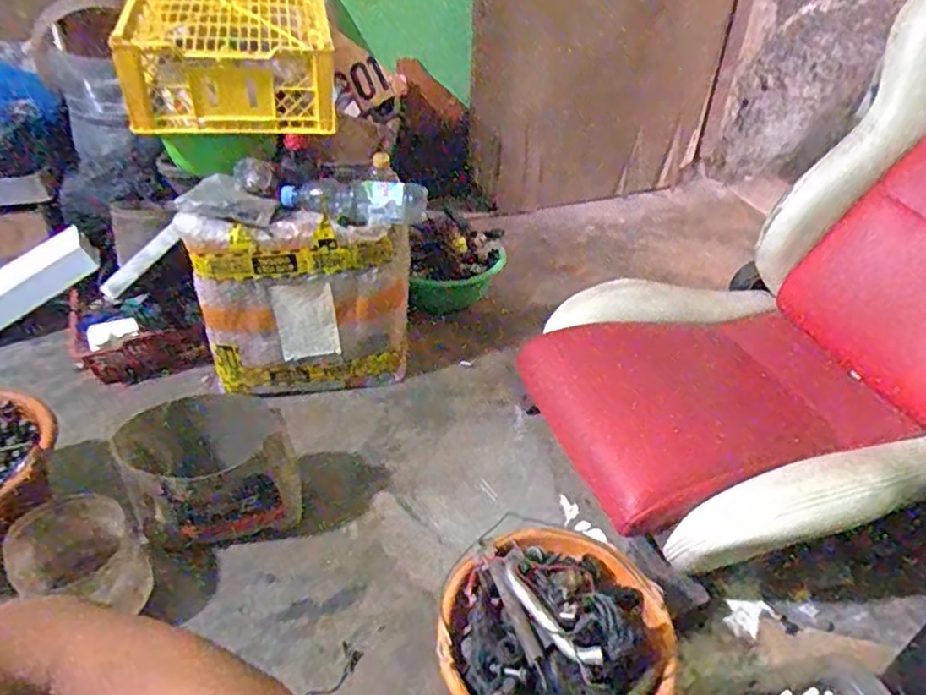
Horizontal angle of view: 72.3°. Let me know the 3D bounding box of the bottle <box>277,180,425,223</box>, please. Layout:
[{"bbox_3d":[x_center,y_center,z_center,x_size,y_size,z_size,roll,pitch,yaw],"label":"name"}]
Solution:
[{"bbox_3d":[-0.179,-0.236,1.057,0.230,0.065,0.057,3,38,2],"label":"bottle"}]

